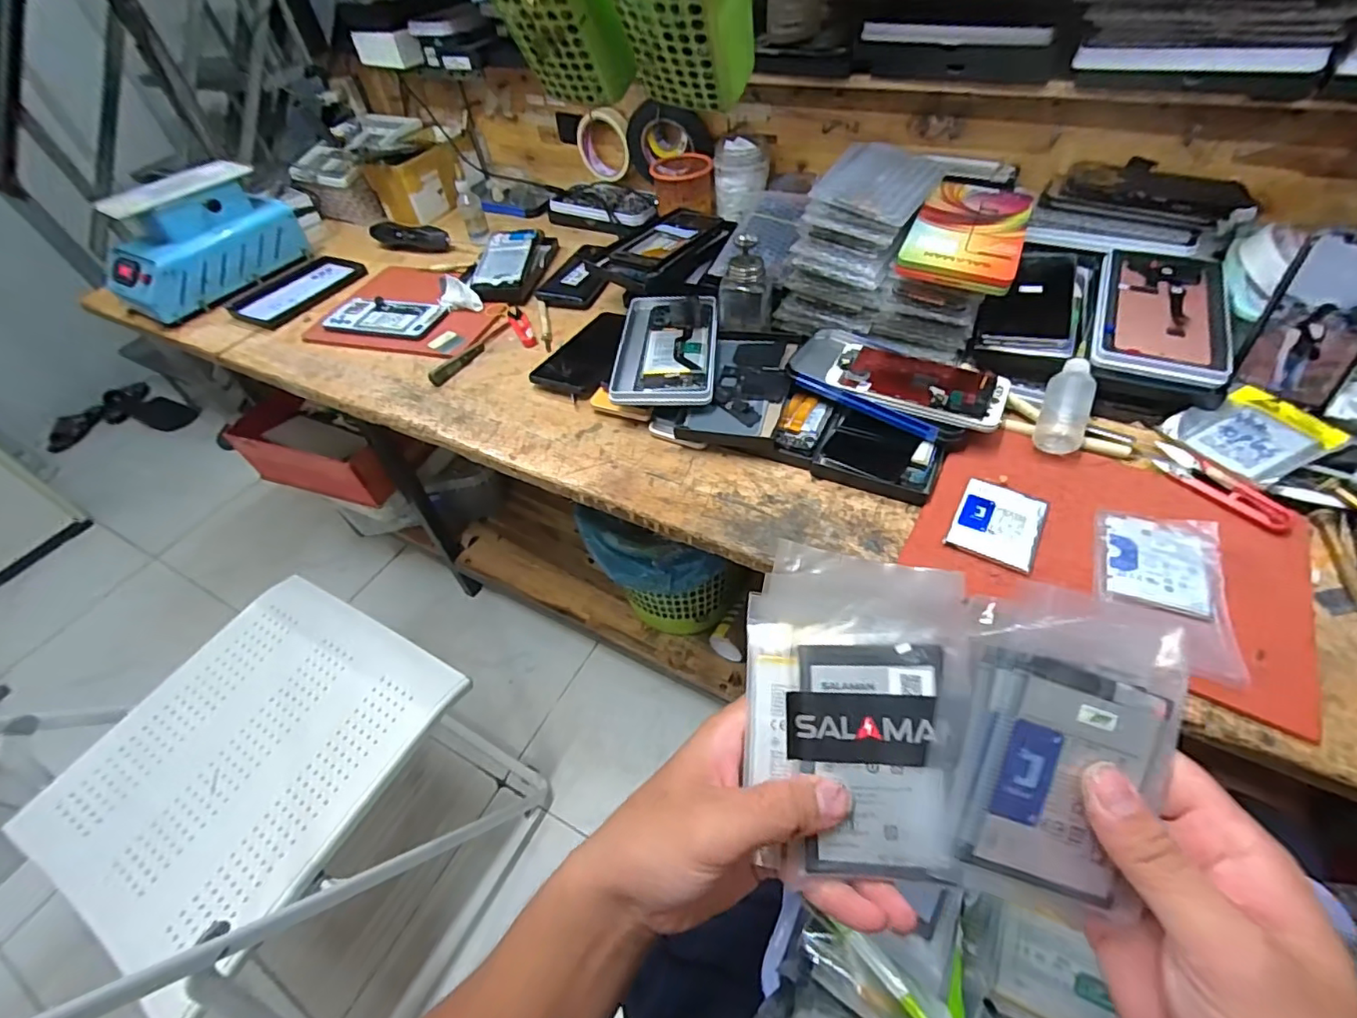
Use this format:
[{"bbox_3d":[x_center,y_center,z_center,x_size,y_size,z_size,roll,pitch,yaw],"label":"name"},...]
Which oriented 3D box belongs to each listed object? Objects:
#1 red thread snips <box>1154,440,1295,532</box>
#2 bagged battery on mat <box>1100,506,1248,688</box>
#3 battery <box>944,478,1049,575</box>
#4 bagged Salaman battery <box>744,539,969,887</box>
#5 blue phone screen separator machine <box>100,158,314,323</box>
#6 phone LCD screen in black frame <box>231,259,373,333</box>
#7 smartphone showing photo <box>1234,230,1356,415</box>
[{"bbox_3d":[0.437,-0.018,0.465,0.022,0.018,0.101,-28,52,-17],"label":"red thread snips"},{"bbox_3d":[0.352,0.055,0.416,0.079,0.012,0.134,14,52,17],"label":"bagged battery on mat"},{"bbox_3d":[0.261,0.010,0.466,0.063,0.005,0.080,23,55,23],"label":"battery"},{"bbox_3d":[0.081,0.090,0.263,0.095,0.006,0.139,0,76,14],"label":"bagged Salaman battery"},{"bbox_3d":[-0.616,-0.357,0.761,0.100,0.146,0.242,10,51,15],"label":"blue phone screen separator machine"},{"bbox_3d":[-0.516,-0.297,0.782,0.103,0.021,0.160,15,53,18],"label":"phone LCD screen in black frame"},{"bbox_3d":[0.546,-0.157,0.485,0.072,0.135,0.015,20,31,27],"label":"smartphone showing photo"}]

